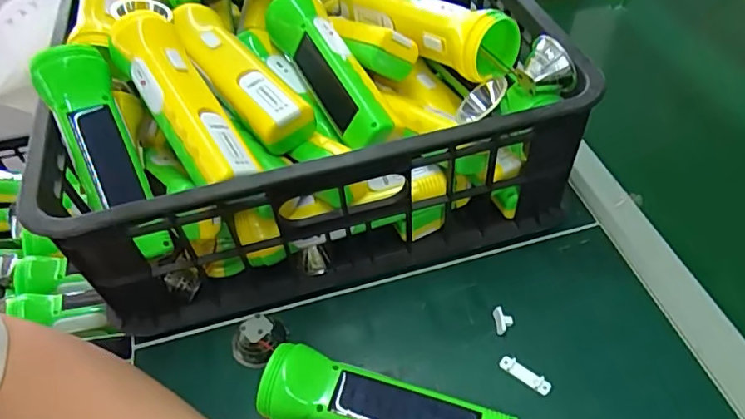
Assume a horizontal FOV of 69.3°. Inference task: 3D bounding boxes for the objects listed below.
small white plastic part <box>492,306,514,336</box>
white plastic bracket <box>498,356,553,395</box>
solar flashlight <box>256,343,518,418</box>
[{"bbox_3d":[0.098,0.083,0.403,0.014,0.008,0.019,-6,50,-2],"label":"small white plastic part"},{"bbox_3d":[0.107,0.116,0.378,0.037,0.004,0.010,30,57,26],"label":"white plastic bracket"},{"bbox_3d":[0.009,0.135,0.349,0.163,0.040,0.045,11,50,13],"label":"solar flashlight"}]

